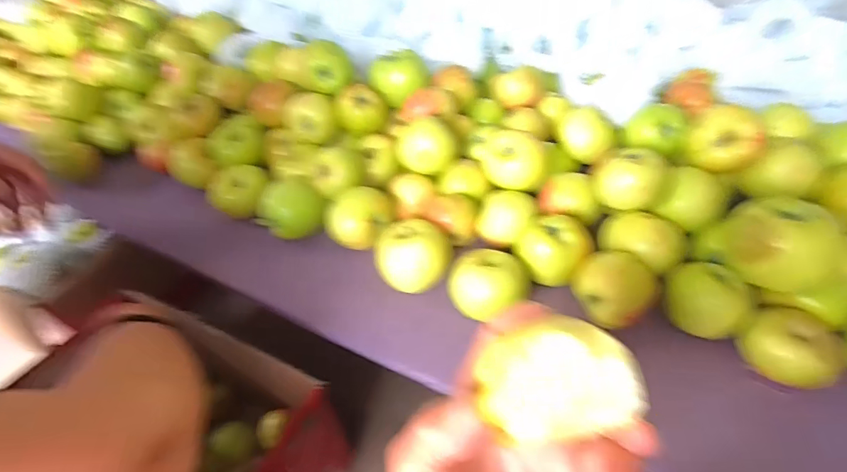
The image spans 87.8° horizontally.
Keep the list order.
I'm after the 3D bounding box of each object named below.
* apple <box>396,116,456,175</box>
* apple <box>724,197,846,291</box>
[{"bbox_3d":[0.004,-0.098,0.487,0.064,0.056,0.054,-6,46,-1],"label":"apple"},{"bbox_3d":[0.279,0.012,0.351,0.080,0.070,0.061,34,57,31],"label":"apple"}]

